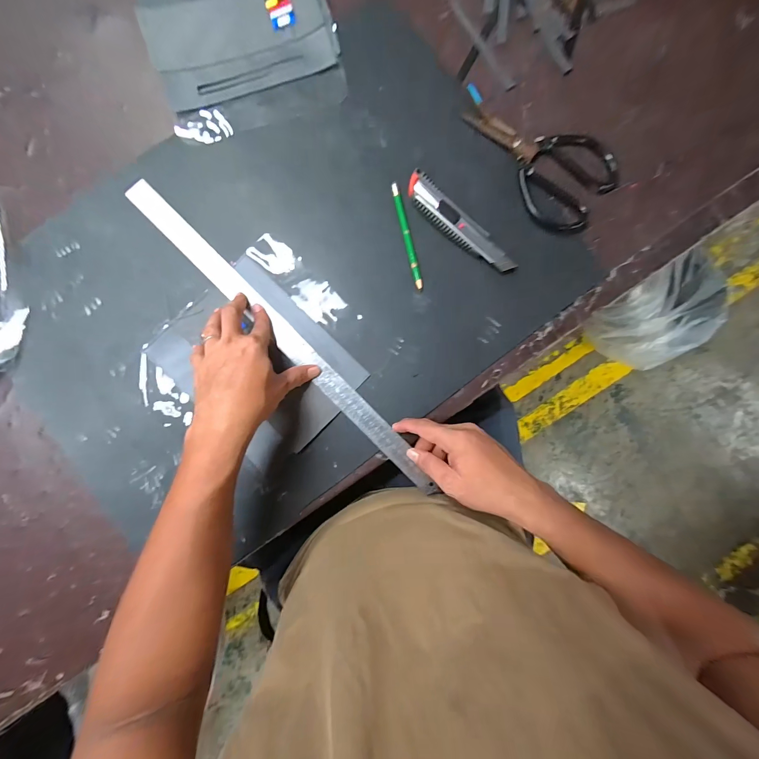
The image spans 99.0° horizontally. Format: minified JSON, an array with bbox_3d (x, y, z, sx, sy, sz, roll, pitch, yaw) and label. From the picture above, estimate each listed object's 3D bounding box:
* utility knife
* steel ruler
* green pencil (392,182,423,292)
[{"bbox_3d":[0.098,-0.189,0.402,0.036,0.015,0.166,-43,89,-2],"label":"utility knife"},{"bbox_3d":[-0.116,-0.054,0.403,0.515,0.008,0.034,45,81,1],"label":"steel ruler"},{"bbox_3d":[0.035,-0.179,0.407,0.009,0.006,0.138,-13,88,-2],"label":"green pencil"}]

